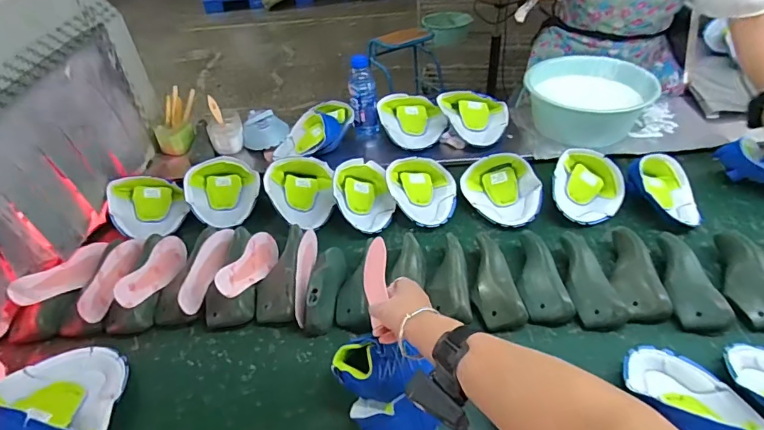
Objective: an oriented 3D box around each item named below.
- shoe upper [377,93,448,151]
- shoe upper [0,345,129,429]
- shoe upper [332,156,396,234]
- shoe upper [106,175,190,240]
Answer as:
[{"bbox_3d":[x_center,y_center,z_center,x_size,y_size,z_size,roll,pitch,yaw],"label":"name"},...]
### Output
[{"bbox_3d":[0.087,-0.256,1.179,0.168,0.072,0.179,-15,45,-15],"label":"shoe upper"},{"bbox_3d":[-0.485,0.272,0.667,0.166,0.078,0.197,-10,44,-10],"label":"shoe upper"},{"bbox_3d":[-0.038,-0.042,0.990,0.132,0.073,0.165,-3,44,-3],"label":"shoe upper"},{"bbox_3d":[-0.533,-0.018,1.035,0.158,0.085,0.152,-24,49,-23],"label":"shoe upper"}]

